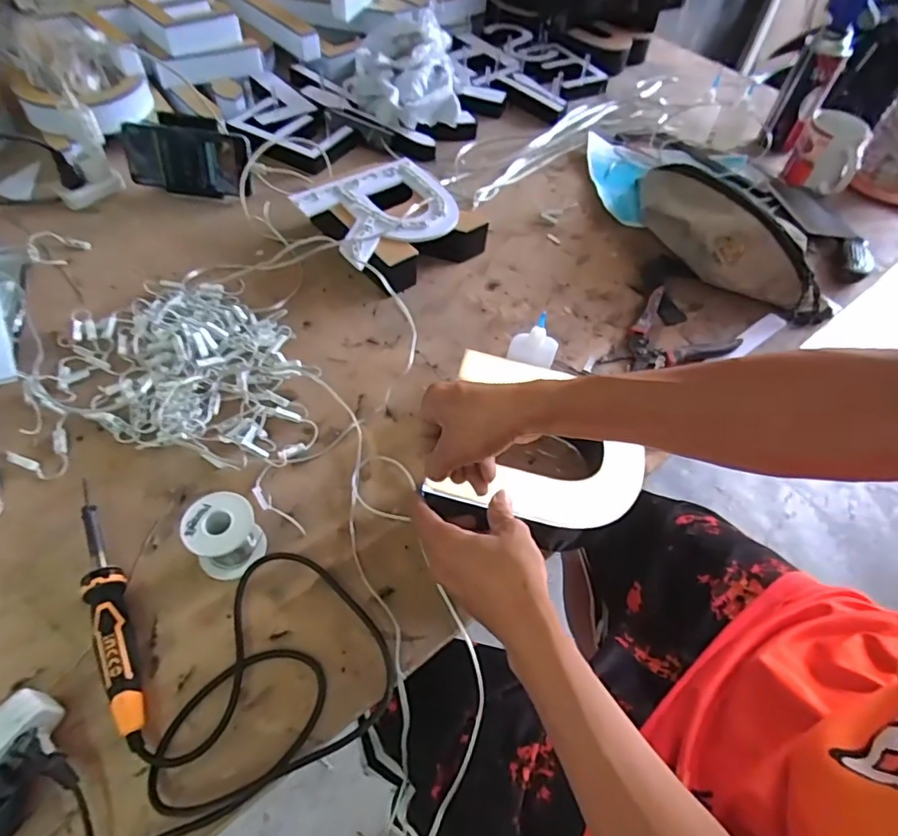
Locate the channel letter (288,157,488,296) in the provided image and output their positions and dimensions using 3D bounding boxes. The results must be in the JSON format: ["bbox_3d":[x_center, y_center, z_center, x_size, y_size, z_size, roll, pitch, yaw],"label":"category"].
[{"bbox_3d":[-0.076,-0.248,0.704,0.186,0.067,0.180,-35,64,-26],"label":"channel letter"}]

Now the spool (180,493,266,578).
[{"bbox_3d":[-0.186,0.097,0.451,0.053,0.053,0.050,2,54,-3],"label":"spool"}]

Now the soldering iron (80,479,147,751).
[{"bbox_3d":[-0.268,0.143,0.428,0.026,0.028,0.219,-21,58,-18],"label":"soldering iron"}]

